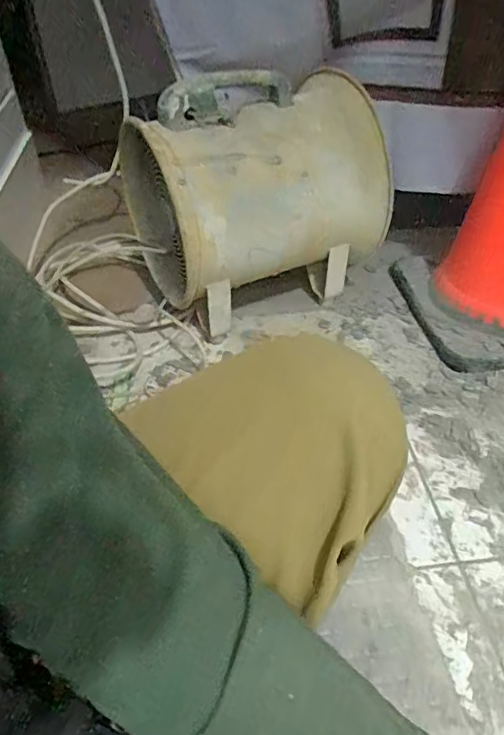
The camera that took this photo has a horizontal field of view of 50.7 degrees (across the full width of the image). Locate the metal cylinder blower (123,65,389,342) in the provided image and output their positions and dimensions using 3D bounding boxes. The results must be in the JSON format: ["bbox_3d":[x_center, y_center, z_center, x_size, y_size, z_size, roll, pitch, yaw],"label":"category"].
[{"bbox_3d":[0.007,-0.298,0.944,0.422,0.377,0.266,-11,43,-11],"label":"metal cylinder blower"}]

